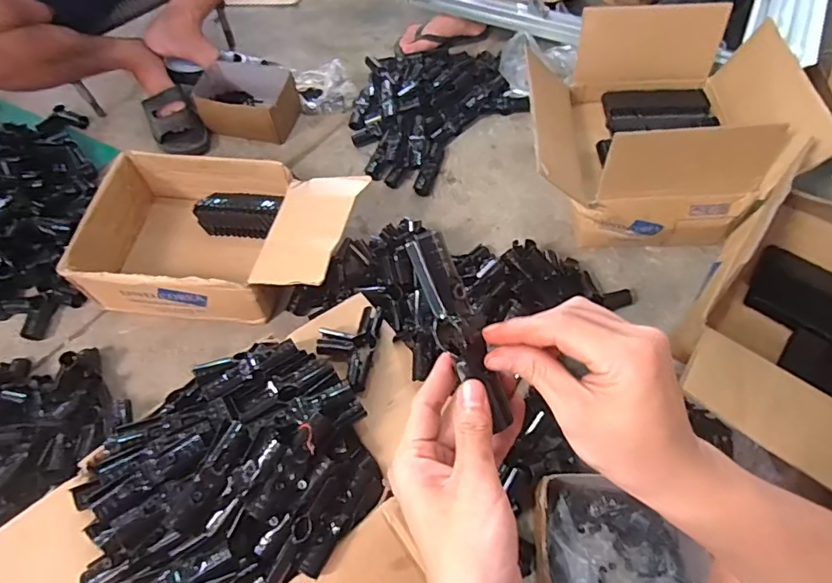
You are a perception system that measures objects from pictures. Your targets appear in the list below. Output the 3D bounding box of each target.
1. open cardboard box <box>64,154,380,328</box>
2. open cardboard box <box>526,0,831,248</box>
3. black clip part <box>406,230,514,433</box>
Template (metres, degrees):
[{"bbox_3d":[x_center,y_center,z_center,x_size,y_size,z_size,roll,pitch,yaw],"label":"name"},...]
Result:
[{"bbox_3d":[-0.344,-0.099,0.950,0.468,0.134,0.286,6,60,5],"label":"open cardboard box"},{"bbox_3d":[0.428,-0.307,0.956,0.435,0.230,0.373,4,59,4],"label":"open cardboard box"},{"bbox_3d":[0.028,0.024,0.330,0.027,0.016,0.127,-24,92,-12],"label":"black clip part"}]

